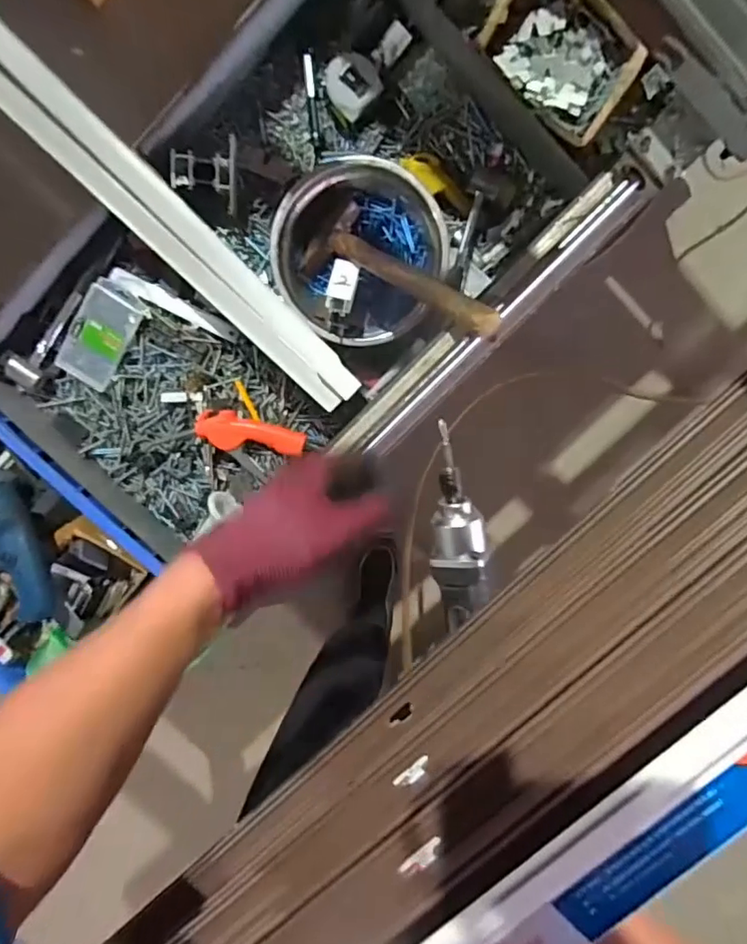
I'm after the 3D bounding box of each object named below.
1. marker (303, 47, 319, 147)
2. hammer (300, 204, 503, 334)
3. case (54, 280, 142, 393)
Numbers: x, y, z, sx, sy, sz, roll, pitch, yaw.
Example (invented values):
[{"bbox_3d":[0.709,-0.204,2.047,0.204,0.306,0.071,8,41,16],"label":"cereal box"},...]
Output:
[{"bbox_3d":[-0.076,-0.465,0.681,0.013,0.013,0.110,-4,98,1],"label":"marker"},{"bbox_3d":[0.022,-0.209,0.578,0.090,0.019,0.296,-52,50,7],"label":"hammer"},{"bbox_3d":[-0.351,-0.177,0.707,0.072,0.018,0.131,34,97,-4],"label":"case"}]

